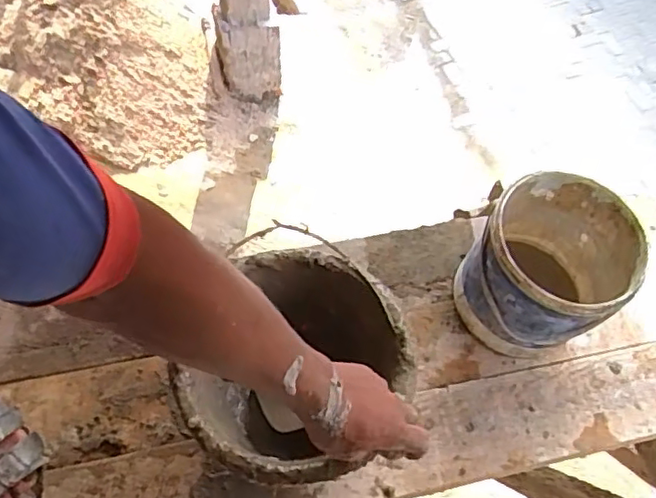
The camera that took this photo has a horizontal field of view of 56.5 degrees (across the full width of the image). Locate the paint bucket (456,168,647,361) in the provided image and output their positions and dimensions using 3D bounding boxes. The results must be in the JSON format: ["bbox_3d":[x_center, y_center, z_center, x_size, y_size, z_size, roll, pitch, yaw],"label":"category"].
[{"bbox_3d":[0.274,0.027,0.779,0.172,0.184,0.185,2,61,-3],"label":"paint bucket"}]

